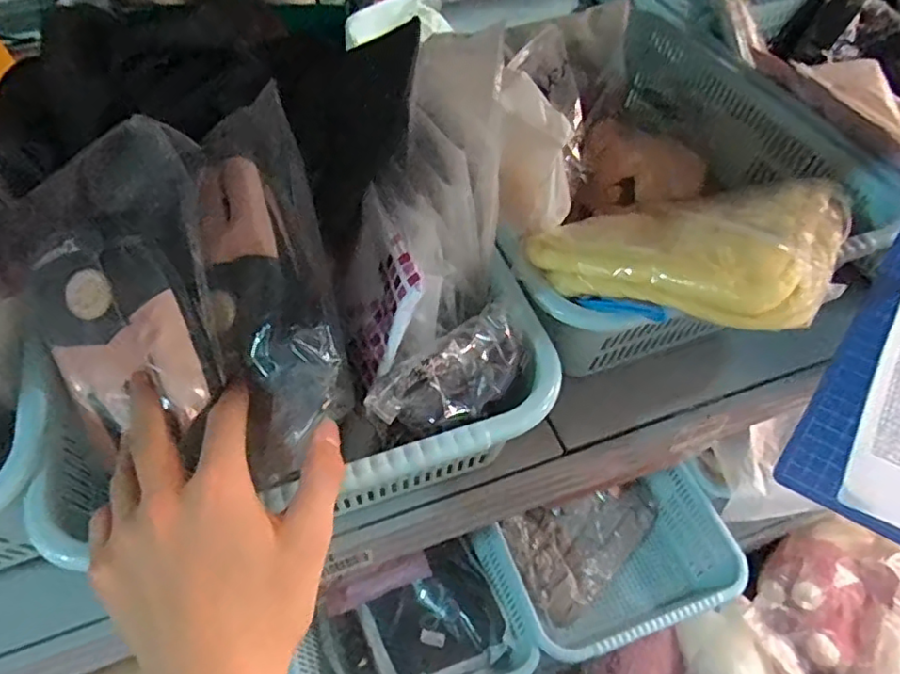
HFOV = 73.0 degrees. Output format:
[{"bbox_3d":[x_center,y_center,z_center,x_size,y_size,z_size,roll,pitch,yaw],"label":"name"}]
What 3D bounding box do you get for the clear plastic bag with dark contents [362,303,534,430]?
[{"bbox_3d":[0.004,0.028,0.369,0.126,0.055,0.045,-24,53,-38],"label":"clear plastic bag with dark contents"}]

